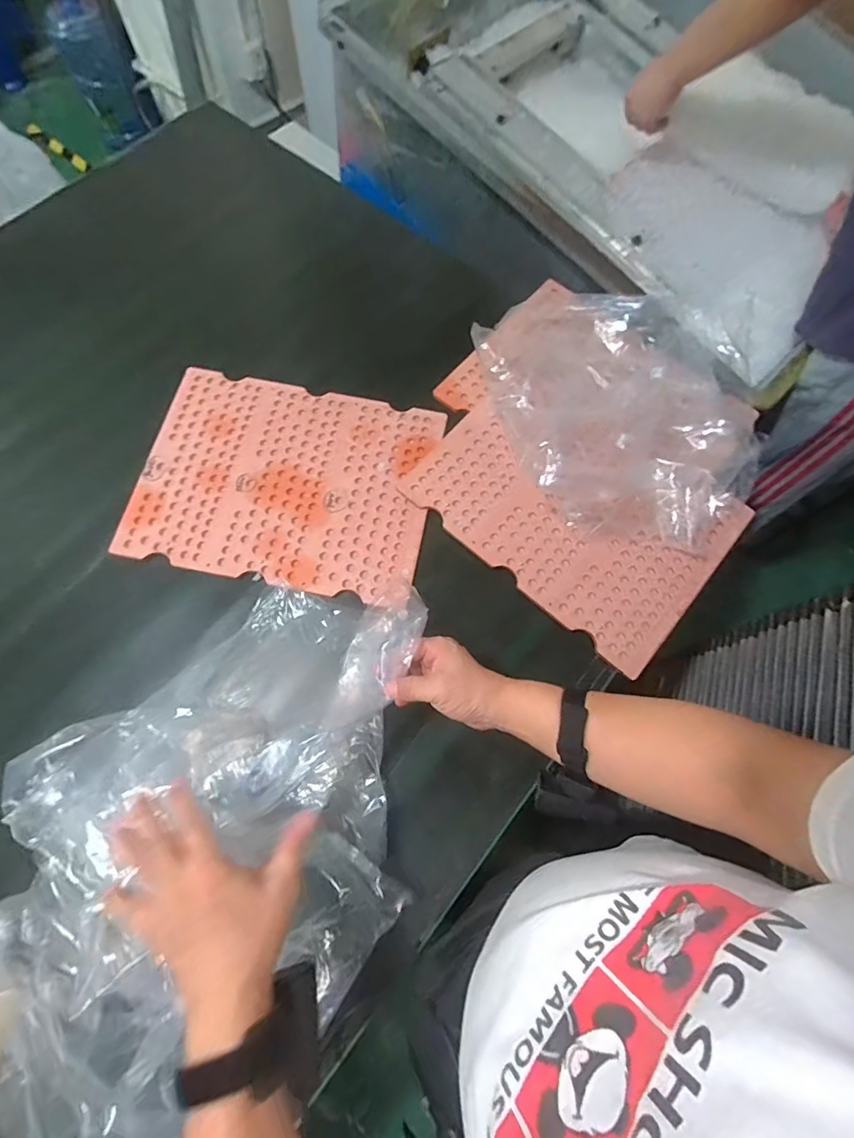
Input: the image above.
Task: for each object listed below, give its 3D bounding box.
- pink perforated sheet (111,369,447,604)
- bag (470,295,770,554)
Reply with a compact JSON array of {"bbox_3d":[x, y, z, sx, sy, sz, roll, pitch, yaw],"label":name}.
[{"bbox_3d":[-0.185,-0.120,0.672,0.371,0.008,0.288,11,71,2],"label":"pink perforated sheet"},{"bbox_3d":[0.268,-0.237,0.680,0.318,0.068,0.423,-25,73,-9],"label":"bag"}]

